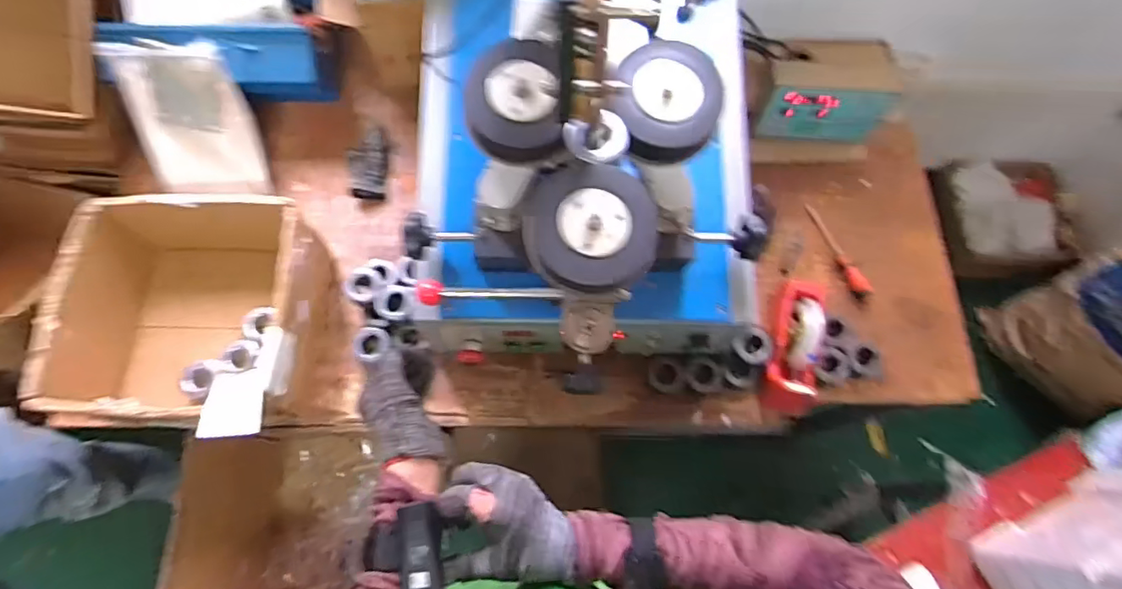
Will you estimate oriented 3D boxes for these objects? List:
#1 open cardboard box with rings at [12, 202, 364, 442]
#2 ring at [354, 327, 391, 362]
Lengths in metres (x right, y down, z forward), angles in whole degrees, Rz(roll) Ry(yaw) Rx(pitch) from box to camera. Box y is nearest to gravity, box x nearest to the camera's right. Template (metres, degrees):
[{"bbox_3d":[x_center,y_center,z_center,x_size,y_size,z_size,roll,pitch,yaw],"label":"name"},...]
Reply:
[{"bbox_3d":[-0.558,0.043,0.882,0.336,0.209,0.363,1,71,-1],"label":"open cardboard box with rings"},{"bbox_3d":[-0.323,0.082,0.933,0.059,0.021,0.058,1,71,-2],"label":"ring"}]

